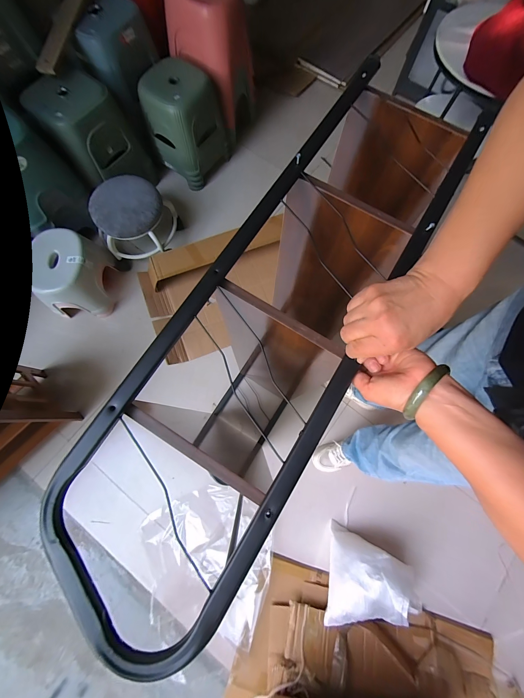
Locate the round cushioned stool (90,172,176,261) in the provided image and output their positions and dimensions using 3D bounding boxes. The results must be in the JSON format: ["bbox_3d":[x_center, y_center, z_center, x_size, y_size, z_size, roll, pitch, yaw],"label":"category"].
[{"bbox_3d":[-0.553,-0.546,1.209,0.276,0.247,0.275,0,76,-1],"label":"round cushioned stool"}]

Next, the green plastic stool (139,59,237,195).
[{"bbox_3d":[-0.340,-1.038,1.277,0.246,0.347,0.310,36,78,7],"label":"green plastic stool"}]

